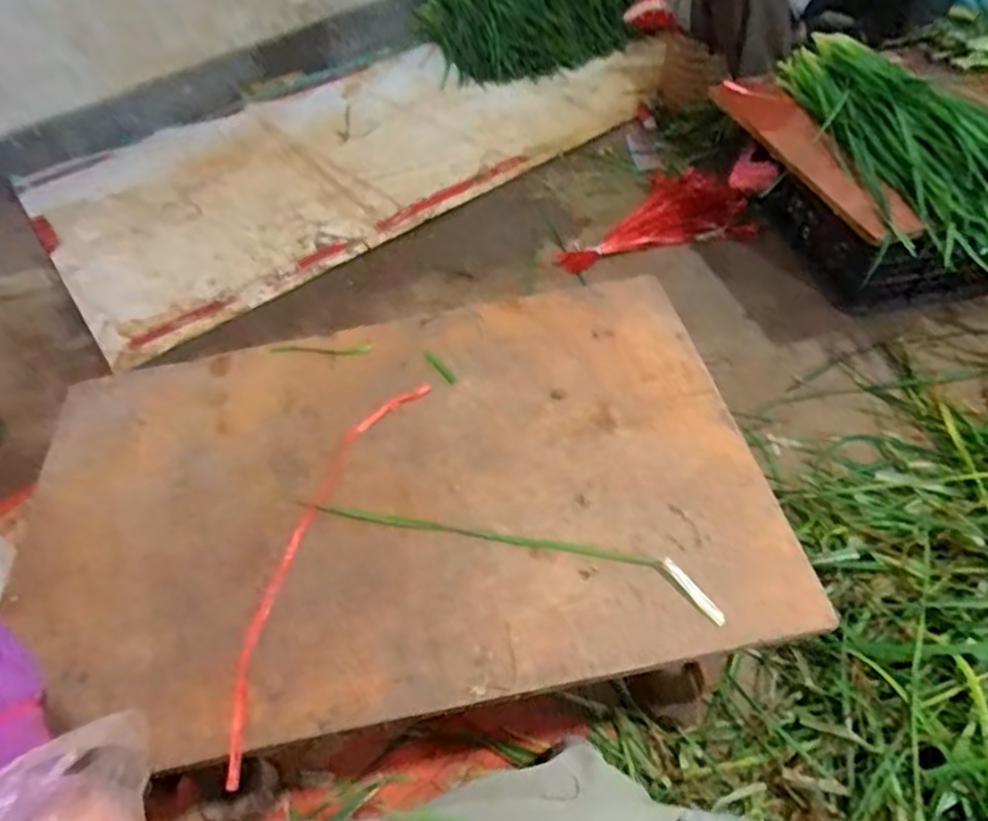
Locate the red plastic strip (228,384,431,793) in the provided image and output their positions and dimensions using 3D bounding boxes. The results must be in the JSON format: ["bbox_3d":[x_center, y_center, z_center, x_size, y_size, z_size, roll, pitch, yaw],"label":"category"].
[{"bbox_3d":[-0.142,0.107,0.544,0.053,0.008,0.349,11,52,15],"label":"red plastic strip"}]

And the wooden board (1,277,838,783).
[{"bbox_3d":[-0.095,0.057,0.577,0.605,0.016,0.397,-11,50,-3],"label":"wooden board"}]

